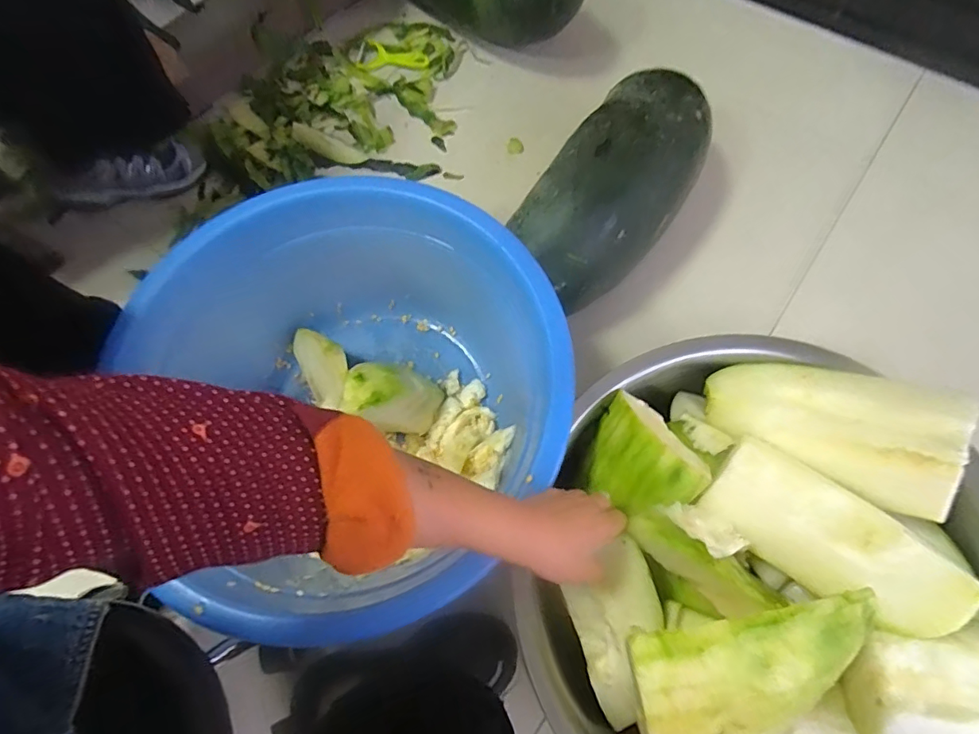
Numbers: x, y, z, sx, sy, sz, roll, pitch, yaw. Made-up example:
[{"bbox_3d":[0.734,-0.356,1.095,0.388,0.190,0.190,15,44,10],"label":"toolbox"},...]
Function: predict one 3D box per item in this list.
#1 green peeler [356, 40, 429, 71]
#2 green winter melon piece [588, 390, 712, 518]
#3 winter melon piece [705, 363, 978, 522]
[{"bbox_3d":[-0.176,-0.562,0.945,0.123,0.018,0.063,16,72,8],"label":"green peeler"},{"bbox_3d":[0.152,0.091,0.535,0.096,0.057,0.125,-33,71,-8],"label":"green winter melon piece"},{"bbox_3d":[0.355,0.059,0.553,0.230,0.073,0.114,16,54,30],"label":"winter melon piece"}]

